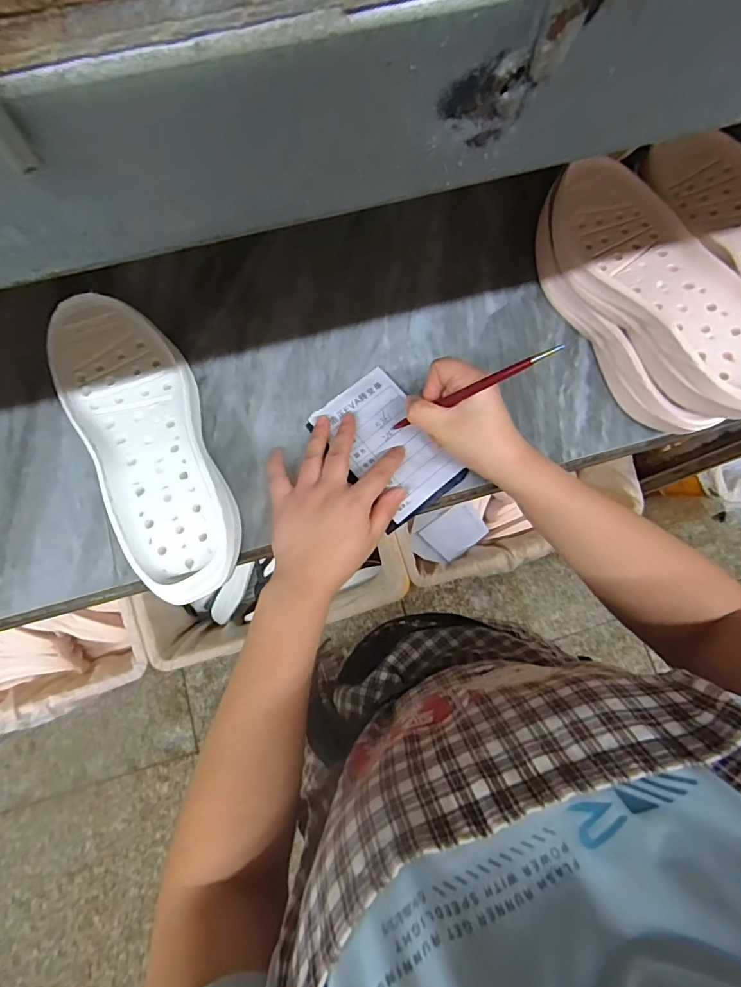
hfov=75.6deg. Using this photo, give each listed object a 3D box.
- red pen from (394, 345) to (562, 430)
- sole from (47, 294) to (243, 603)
[{"bbox_3d":[0.075,-0.079,0.378,0.014,0.163,0.009,6,73,-40],"label":"red pen"},{"bbox_3d":[-0.187,-0.047,0.410,0.106,0.046,0.288,-29,79,-8],"label":"sole"}]

